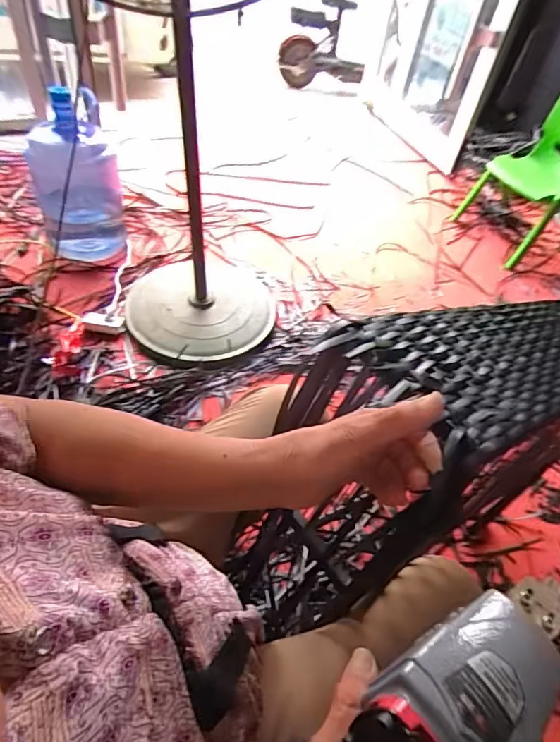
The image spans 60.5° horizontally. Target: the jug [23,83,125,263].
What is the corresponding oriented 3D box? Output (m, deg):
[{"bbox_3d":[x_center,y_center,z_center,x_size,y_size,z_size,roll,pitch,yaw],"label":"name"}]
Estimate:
[{"bbox_3d":[-0.643,-0.601,1.523,0.254,0.471,0.249,-15,52,-19],"label":"jug"}]

